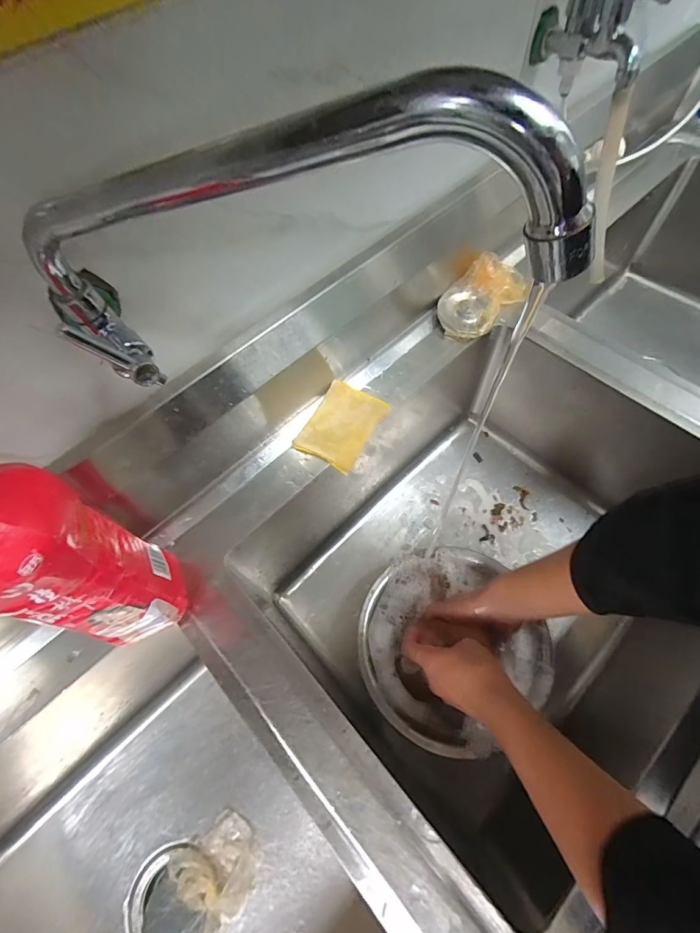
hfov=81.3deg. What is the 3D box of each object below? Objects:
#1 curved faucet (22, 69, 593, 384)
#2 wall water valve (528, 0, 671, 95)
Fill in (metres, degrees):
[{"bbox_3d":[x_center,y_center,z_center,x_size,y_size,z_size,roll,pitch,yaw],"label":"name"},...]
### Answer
[{"bbox_3d":[-0.065,-0.091,0.193,0.312,0.099,0.043,3,60,30],"label":"curved faucet"},{"bbox_3d":[0.261,-0.469,0.442,0.039,0.083,0.128,-42,67,-16],"label":"wall water valve"}]

